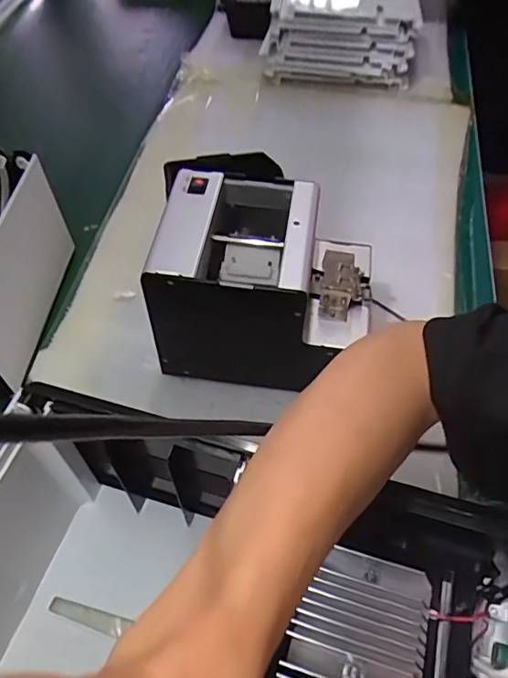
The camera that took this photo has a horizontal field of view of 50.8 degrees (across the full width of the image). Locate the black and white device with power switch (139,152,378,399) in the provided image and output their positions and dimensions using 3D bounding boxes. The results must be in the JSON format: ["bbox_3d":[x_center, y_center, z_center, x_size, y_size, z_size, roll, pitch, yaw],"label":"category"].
[{"bbox_3d":[0.012,-0.045,0.474,0.175,0.140,0.127,6,56,7],"label":"black and white device with power switch"}]

